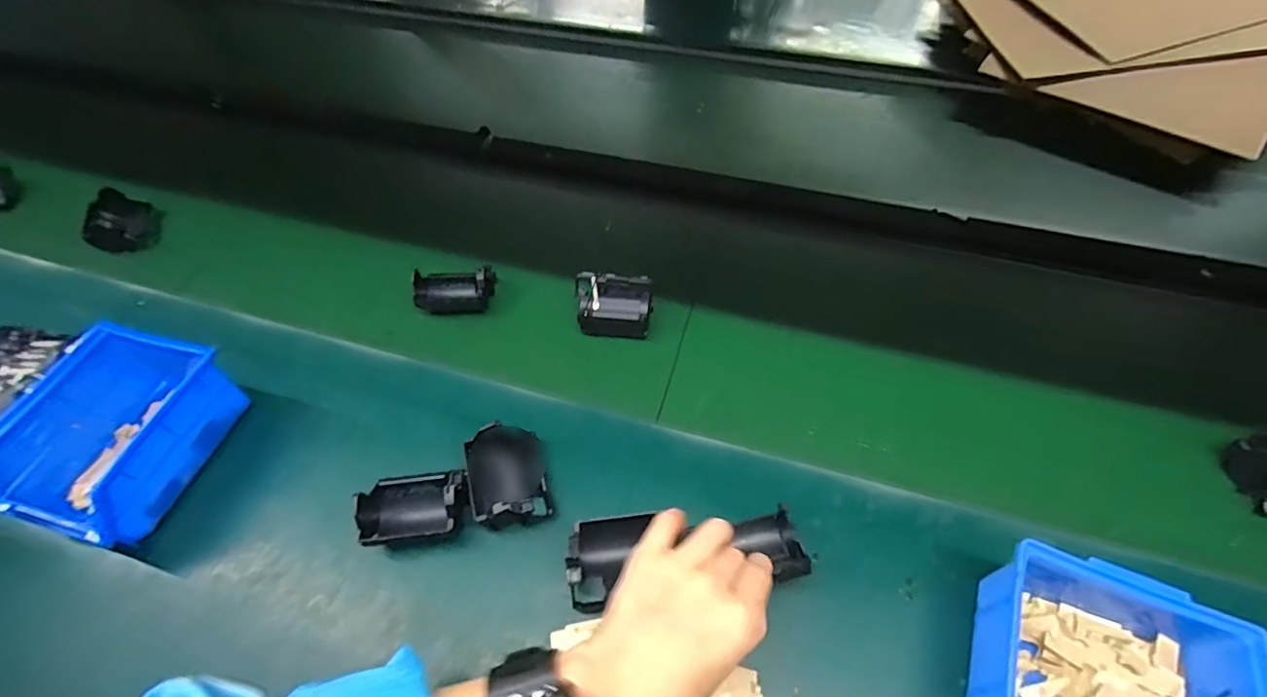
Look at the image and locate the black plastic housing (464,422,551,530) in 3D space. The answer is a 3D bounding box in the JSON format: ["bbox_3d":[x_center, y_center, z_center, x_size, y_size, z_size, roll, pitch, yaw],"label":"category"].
[{"bbox_3d":[-0.090,0.091,0.401,0.055,0.033,0.072,-15,54,-12],"label":"black plastic housing"}]

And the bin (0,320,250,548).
[{"bbox_3d":[-0.380,0.063,0.423,0.105,0.079,0.148,13,53,9],"label":"bin"}]

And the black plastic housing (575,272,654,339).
[{"bbox_3d":[-0.017,-0.039,0.507,0.068,0.040,0.048,-3,52,-3],"label":"black plastic housing"}]

